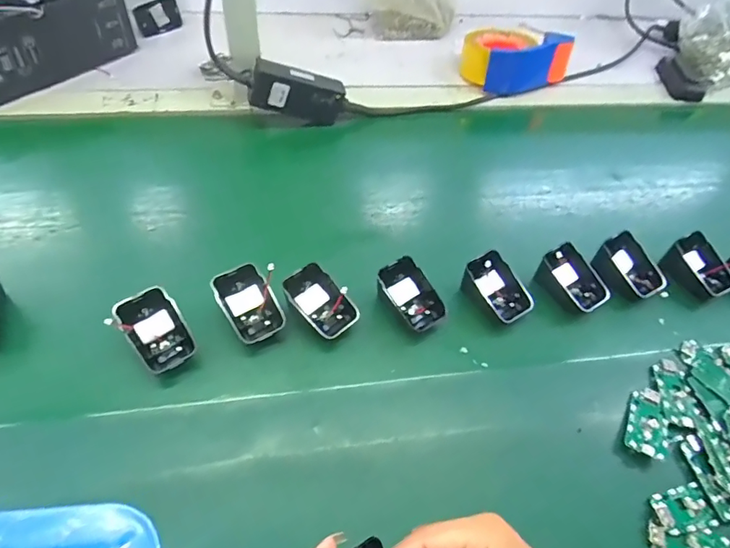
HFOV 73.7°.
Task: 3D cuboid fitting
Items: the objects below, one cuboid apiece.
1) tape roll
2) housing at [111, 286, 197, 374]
[{"bbox_3d":[0.218,-0.324,0.734,0.142,0.074,0.099,-11,54,-15],"label":"tape roll"},{"bbox_3d":[-0.176,0.047,0.414,0.044,0.014,0.069,-31,89,-21],"label":"housing"}]

